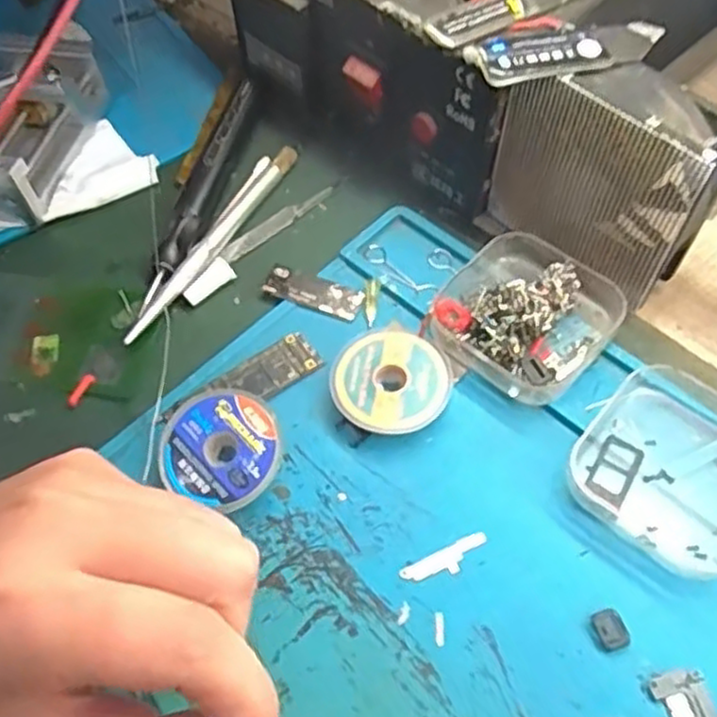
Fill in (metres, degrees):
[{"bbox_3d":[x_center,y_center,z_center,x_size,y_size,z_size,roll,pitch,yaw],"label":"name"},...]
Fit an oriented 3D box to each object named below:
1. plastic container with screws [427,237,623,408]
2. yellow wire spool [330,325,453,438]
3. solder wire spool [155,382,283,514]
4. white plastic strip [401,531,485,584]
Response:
[{"bbox_3d":[0.067,-0.018,0.294,0.063,0.023,0.063,34,65,22],"label":"plastic container with screws"},{"bbox_3d":[0.013,0.010,0.285,0.044,0.013,0.043,-2,58,2],"label":"yellow wire spool"},{"bbox_3d":[-0.049,0.033,0.271,0.044,0.017,0.041,-2,58,2],"label":"solder wire spool"},{"bbox_3d":[0.030,0.070,0.253,0.032,0.004,0.009,-24,59,-11],"label":"white plastic strip"}]

